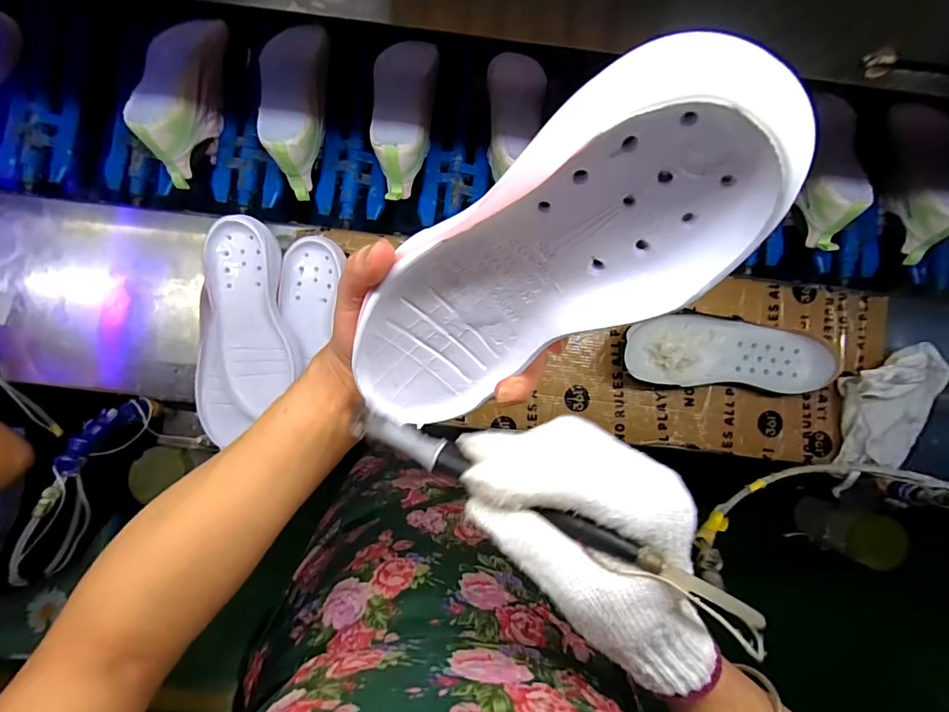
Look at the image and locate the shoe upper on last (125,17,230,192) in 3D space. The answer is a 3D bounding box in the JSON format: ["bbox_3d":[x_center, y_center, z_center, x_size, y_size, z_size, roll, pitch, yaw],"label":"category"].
[{"bbox_3d":[-0.363,-0.321,0.567,0.071,0.089,0.205,12,88,1],"label":"shoe upper on last"}]

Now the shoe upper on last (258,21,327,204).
[{"bbox_3d":[-0.226,-0.310,0.577,0.075,0.078,0.204,4,88,1],"label":"shoe upper on last"}]

